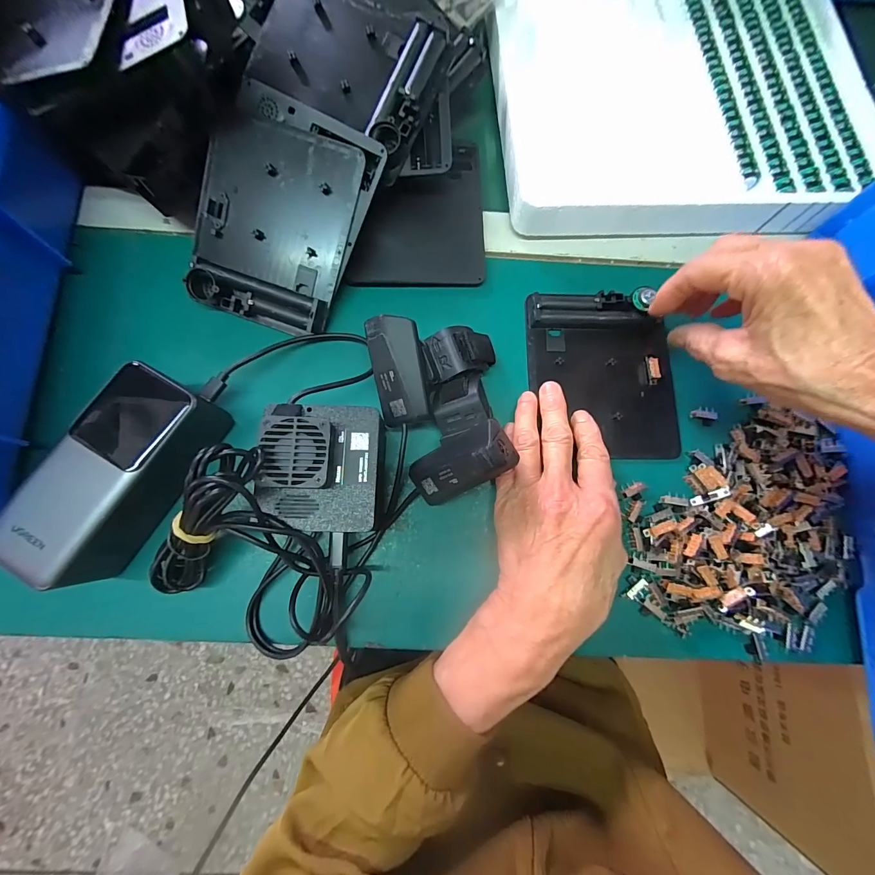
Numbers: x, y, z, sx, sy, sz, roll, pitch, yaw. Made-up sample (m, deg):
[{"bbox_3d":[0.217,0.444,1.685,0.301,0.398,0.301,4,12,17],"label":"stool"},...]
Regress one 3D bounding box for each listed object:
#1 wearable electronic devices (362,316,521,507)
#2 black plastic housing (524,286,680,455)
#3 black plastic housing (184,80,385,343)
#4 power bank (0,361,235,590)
[{"bbox_3d":[0.005,-0.020,0.243,0.084,0.058,0.118,-9,77,-3],"label":"wearable electronic devices"},{"bbox_3d":[0.126,-0.048,0.279,0.107,0.016,0.129,-4,79,-1],"label":"black plastic housing"},{"bbox_3d":[-0.115,-0.157,0.262,0.113,0.014,0.146,25,98,-1],"label":"black plastic housing"},{"bbox_3d":[-0.192,0.021,0.225,0.057,0.052,0.127,26,78,5],"label":"power bank"}]

